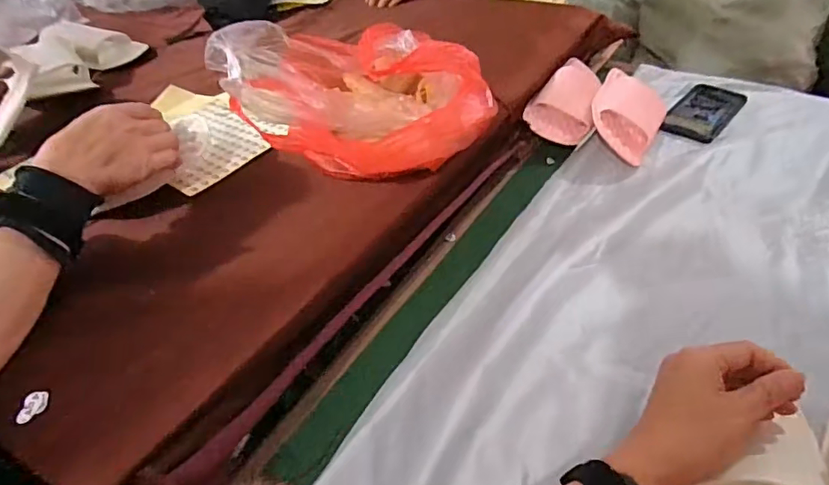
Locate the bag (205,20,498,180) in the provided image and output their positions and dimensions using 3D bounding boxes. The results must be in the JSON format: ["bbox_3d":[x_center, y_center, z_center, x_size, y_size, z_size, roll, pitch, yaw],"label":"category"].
[{"bbox_3d":[-0.050,-0.156,0.505,0.233,0.125,0.227,8,43,15],"label":"bag"}]

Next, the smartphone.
[{"bbox_3d":[0.442,-0.202,0.782,0.080,0.015,0.172,28,52,32],"label":"smartphone"}]

